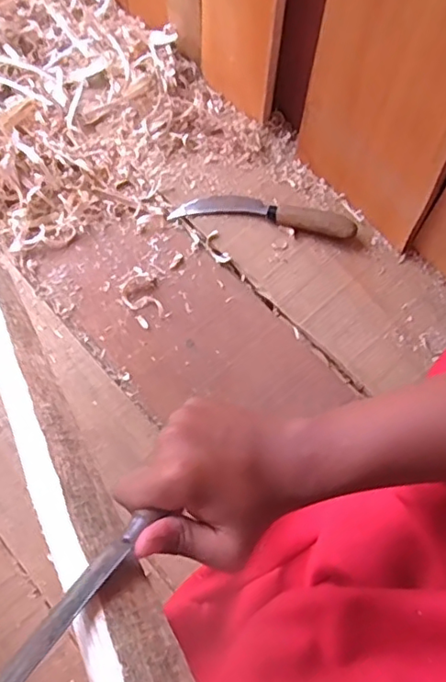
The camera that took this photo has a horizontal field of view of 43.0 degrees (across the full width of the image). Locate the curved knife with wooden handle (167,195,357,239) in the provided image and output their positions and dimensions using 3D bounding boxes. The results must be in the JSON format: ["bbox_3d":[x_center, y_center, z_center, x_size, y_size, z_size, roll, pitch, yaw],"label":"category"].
[{"bbox_3d":[0.047,-0.147,0.647,0.206,0.021,0.040,11,70,6],"label":"curved knife with wooden handle"}]

